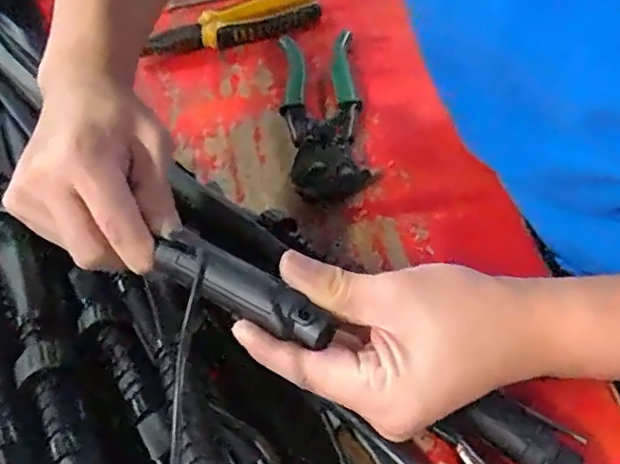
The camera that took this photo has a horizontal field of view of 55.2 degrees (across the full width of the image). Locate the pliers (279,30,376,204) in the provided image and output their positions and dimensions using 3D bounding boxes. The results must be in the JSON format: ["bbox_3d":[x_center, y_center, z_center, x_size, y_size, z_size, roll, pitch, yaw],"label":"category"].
[{"bbox_3d":[0.011,-0.114,0.531,0.068,0.025,0.221,-6,51,2],"label":"pliers"}]

